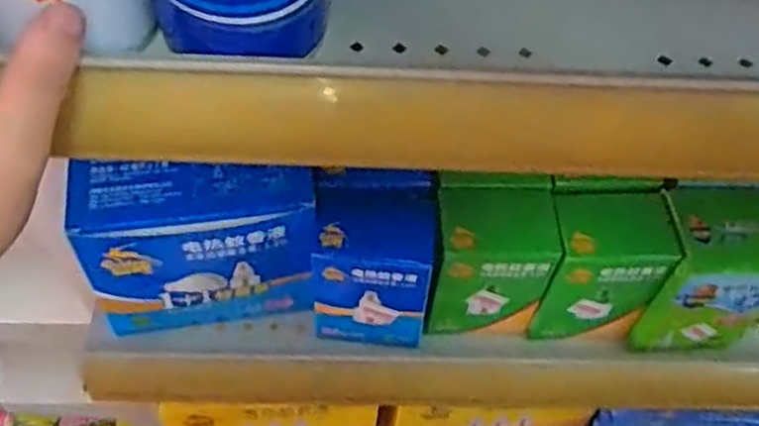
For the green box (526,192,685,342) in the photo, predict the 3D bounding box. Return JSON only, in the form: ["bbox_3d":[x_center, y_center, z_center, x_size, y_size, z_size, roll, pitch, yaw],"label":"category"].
[{"bbox_3d":[0.134,0.032,0.473,0.069,0.098,0.059,-2,57,-5],"label":"green box"}]

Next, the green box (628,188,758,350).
[{"bbox_3d":[0.201,0.036,0.470,0.064,0.099,0.061,4,57,-1],"label":"green box"}]

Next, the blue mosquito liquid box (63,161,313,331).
[{"bbox_3d":[-0.104,0.021,0.456,0.127,0.119,0.047,-6,58,-7],"label":"blue mosquito liquid box"}]

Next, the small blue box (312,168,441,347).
[{"bbox_3d":[-0.004,0.027,0.466,0.069,0.093,0.071,2,57,-2],"label":"small blue box"}]

